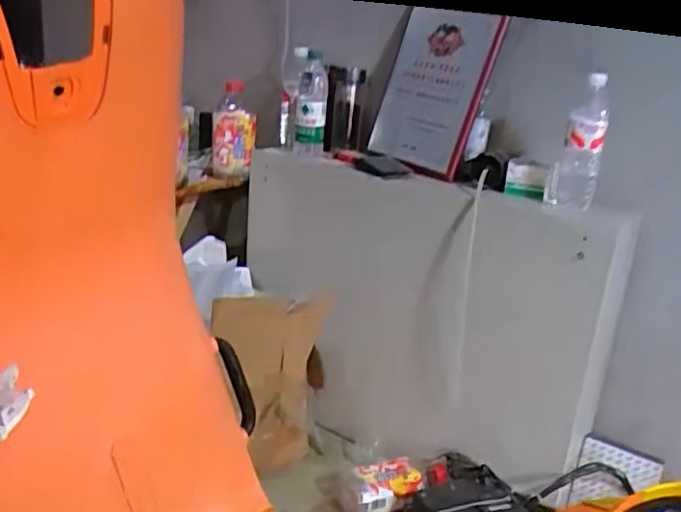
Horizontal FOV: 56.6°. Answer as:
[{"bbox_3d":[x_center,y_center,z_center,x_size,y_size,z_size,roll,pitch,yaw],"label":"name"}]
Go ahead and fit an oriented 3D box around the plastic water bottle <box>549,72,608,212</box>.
[{"bbox_3d":[0.414,-0.190,1.085,0.068,0.226,0.075,11,18,19],"label":"plastic water bottle"}]

